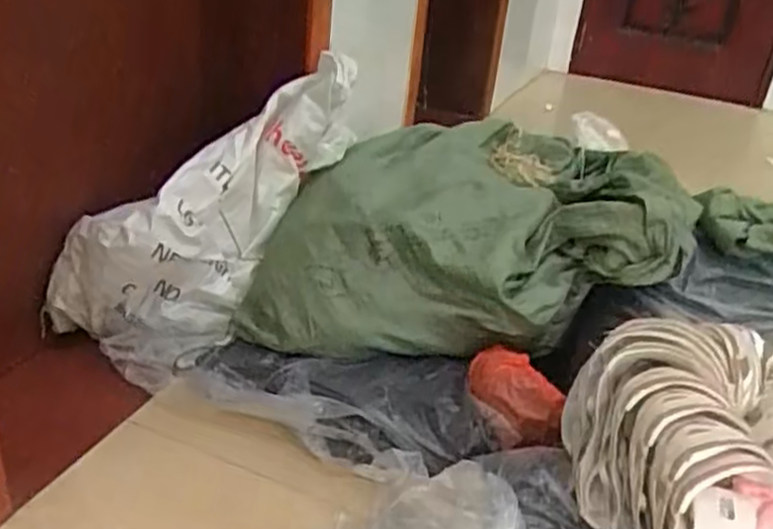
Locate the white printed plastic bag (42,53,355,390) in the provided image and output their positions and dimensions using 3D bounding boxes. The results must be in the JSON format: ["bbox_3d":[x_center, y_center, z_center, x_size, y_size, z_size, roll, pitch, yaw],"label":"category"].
[{"bbox_3d":[-0.303,-0.087,1.280,0.647,0.230,0.237,-48,46,-5],"label":"white printed plastic bag"}]

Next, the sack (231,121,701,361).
[{"bbox_3d":[0.150,-0.069,1.361,0.738,0.253,0.584,6,29,0],"label":"sack"}]

